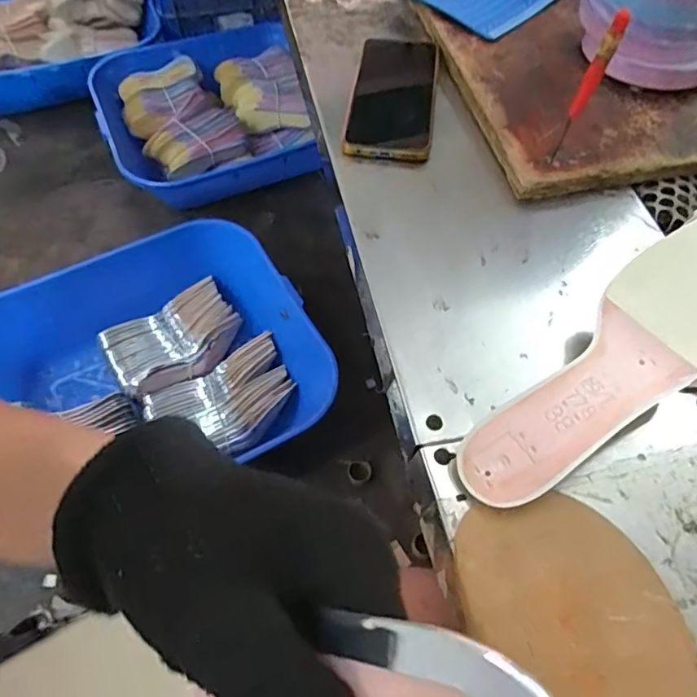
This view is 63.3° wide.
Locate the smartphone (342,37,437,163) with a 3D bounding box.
[{"bbox_3d":[0.042,-0.235,0.514,0.072,0.015,0.171,7,58,2],"label":"smartphone"}]

